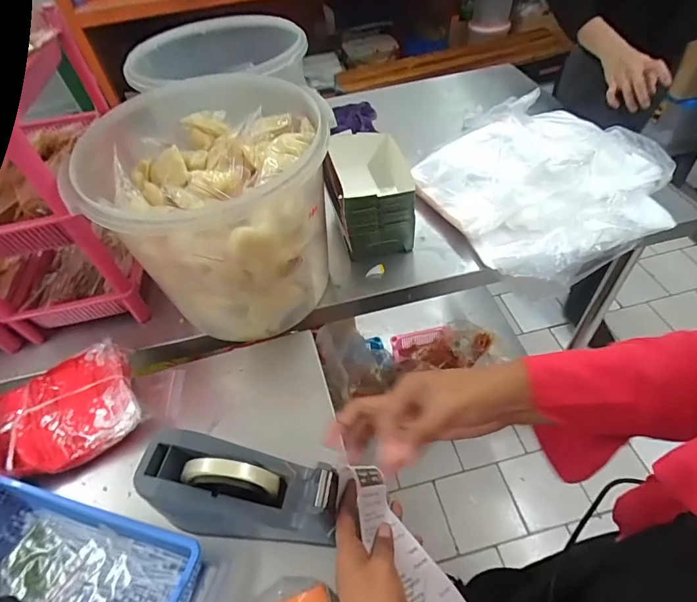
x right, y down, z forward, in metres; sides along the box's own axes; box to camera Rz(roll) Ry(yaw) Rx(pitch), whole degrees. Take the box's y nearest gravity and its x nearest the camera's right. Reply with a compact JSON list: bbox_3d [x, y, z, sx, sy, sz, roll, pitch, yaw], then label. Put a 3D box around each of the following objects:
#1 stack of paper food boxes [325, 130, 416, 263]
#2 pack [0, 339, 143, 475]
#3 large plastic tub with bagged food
[{"bbox_3d":[0.041,-0.170,0.695,0.125,0.121,0.208,-2,50,4],"label":"stack of paper food boxes"},{"bbox_3d":[-0.370,0.147,0.524,0.204,0.034,0.141,-26,52,-15],"label":"pack"},{"bbox_3d":[-0.165,-0.112,0.574,0.282,0.252,0.262,-3,50,4],"label":"large plastic tub with bagged food"}]

